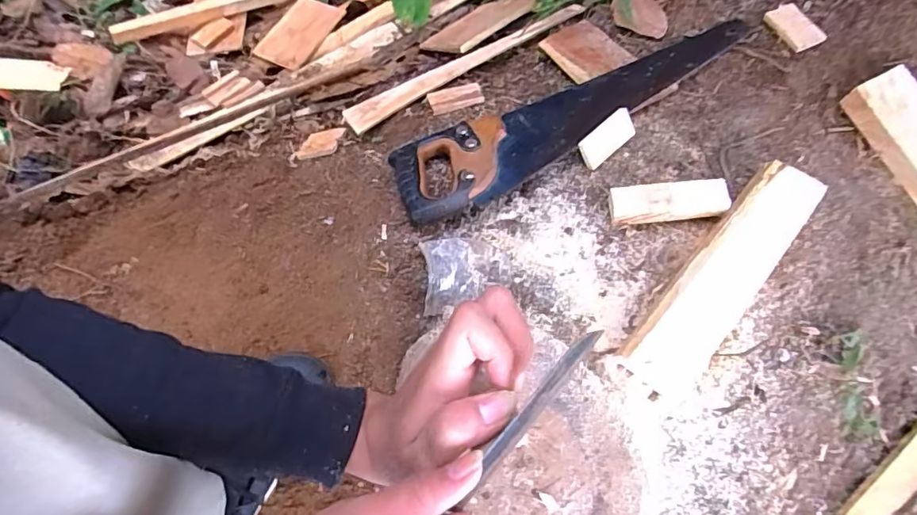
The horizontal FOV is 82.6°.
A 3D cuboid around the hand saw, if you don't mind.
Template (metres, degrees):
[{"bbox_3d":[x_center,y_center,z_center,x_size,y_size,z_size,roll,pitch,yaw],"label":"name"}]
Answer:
[{"bbox_3d":[0.151,-0.184,0.627,0.492,0.020,0.116,-26,67,-13],"label":"hand saw"}]

